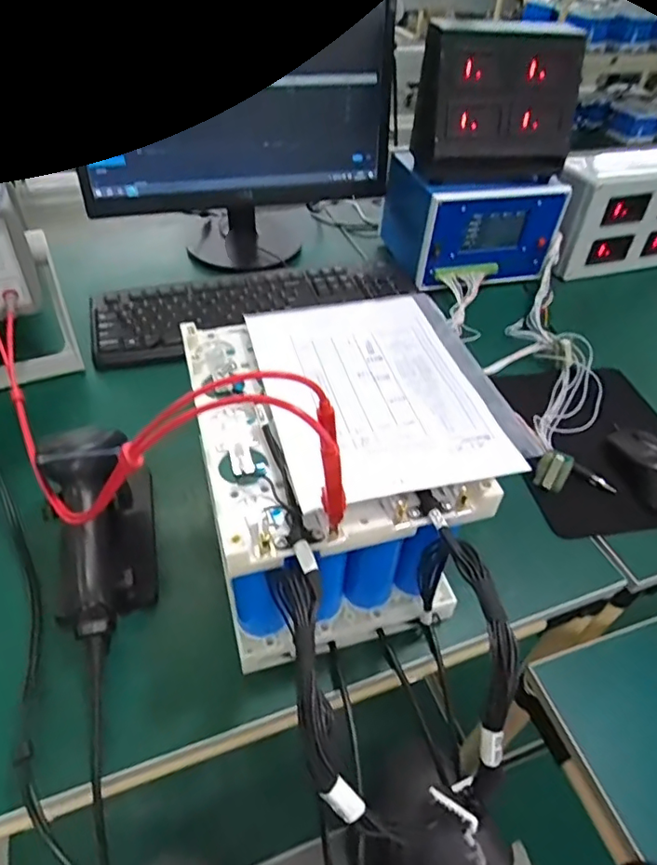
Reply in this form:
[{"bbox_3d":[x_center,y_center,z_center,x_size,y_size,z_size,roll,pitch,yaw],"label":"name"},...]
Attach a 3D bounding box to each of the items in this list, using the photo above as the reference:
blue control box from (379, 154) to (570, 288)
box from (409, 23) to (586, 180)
[{"bbox_3d":[0.208,-0.318,0.814,0.213,0.135,0.167,-5,46,-9],"label":"blue control box"},{"bbox_3d":[0.211,-0.404,0.694,0.191,0.158,0.076,2,45,-2],"label":"box"}]

